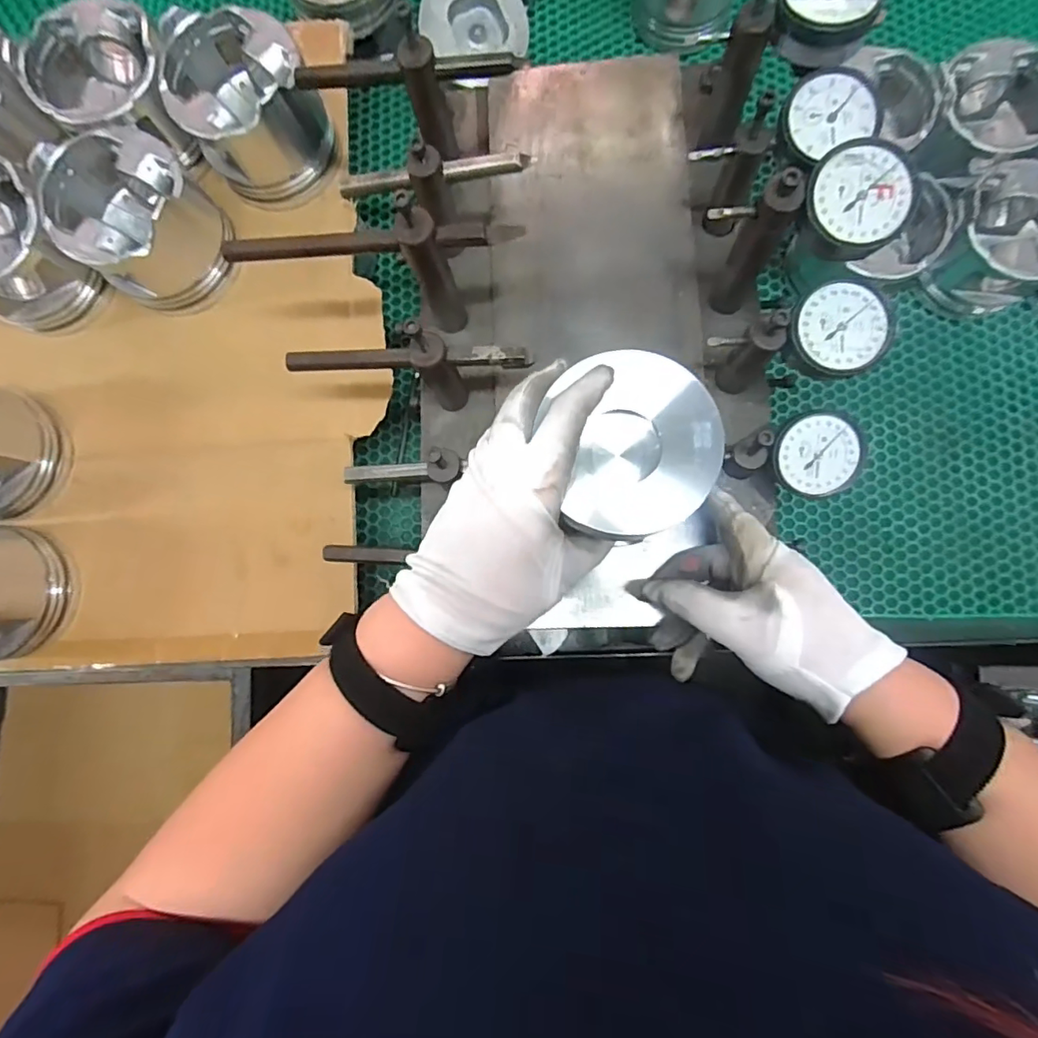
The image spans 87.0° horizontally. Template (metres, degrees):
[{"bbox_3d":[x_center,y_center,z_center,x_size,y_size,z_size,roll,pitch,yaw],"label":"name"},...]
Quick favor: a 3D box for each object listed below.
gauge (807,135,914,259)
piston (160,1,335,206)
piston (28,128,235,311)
[{"bbox_3d":[0.181,-0.171,0.293,0.052,0.022,0.053,0,84,3],"label":"gauge"},{"bbox_3d":[-0.207,-0.318,0.423,0.094,0.076,0.099,0,84,3],"label":"piston"},{"bbox_3d":[-0.285,-0.224,0.422,0.097,0.091,0.096,0,84,3],"label":"piston"}]

